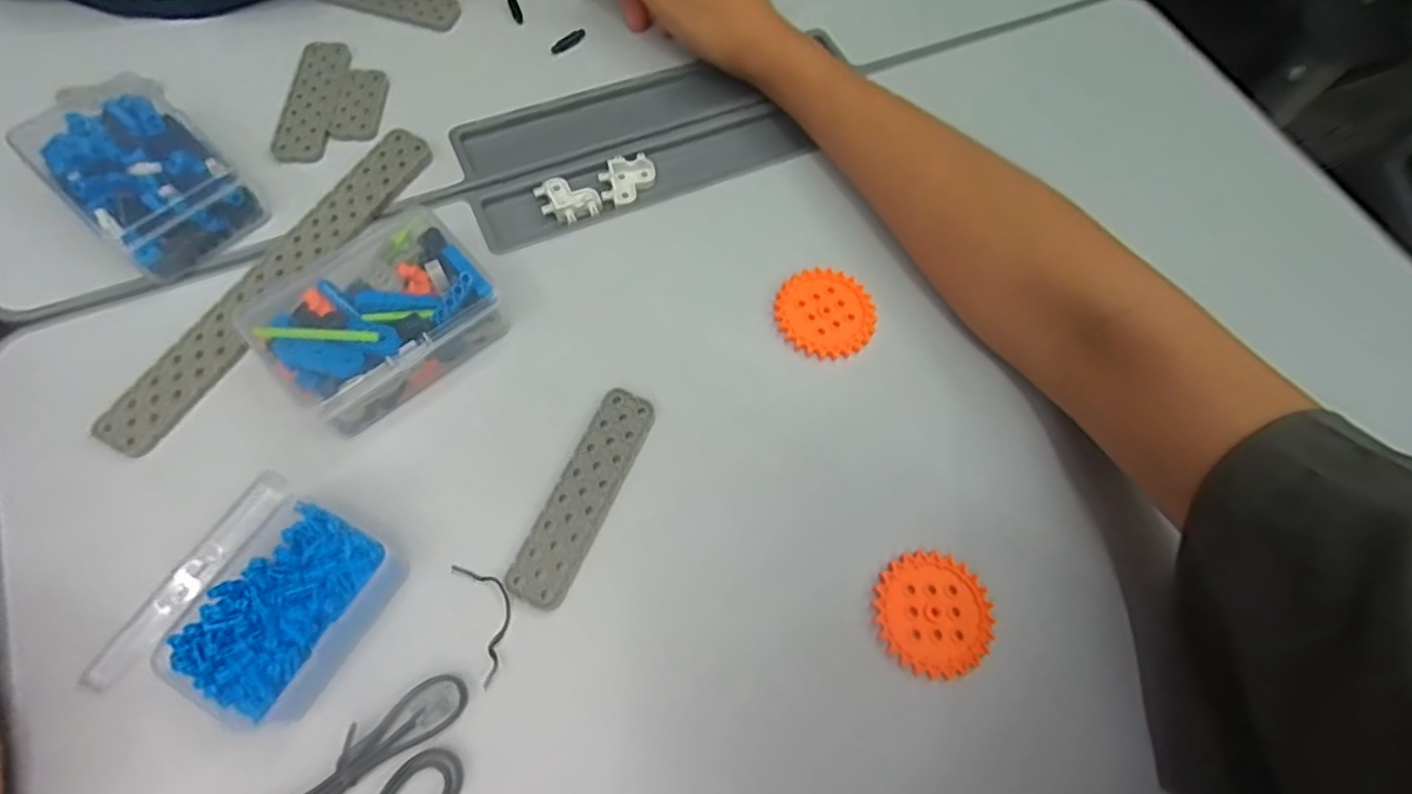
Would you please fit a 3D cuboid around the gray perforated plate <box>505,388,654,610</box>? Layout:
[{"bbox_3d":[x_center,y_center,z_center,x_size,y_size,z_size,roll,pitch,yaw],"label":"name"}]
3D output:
[{"bbox_3d":[-0.053,0.041,0.290,0.024,0.004,0.098,23,66,6],"label":"gray perforated plate"}]

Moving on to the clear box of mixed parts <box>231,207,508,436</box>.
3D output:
[{"bbox_3d":[-0.148,-0.036,0.305,0.094,0.032,0.074,-39,74,-19],"label":"clear box of mixed parts"}]

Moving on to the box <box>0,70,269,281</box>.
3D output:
[{"bbox_3d":[-0.277,-0.110,0.333,0.101,0.036,0.065,43,69,14],"label":"box"}]

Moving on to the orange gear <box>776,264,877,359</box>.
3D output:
[{"bbox_3d":[0.060,-0.043,0.339,0.050,0.007,0.049,2,65,-4],"label":"orange gear"}]

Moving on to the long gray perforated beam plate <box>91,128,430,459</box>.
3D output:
[{"bbox_3d":[-0.205,-0.059,0.324,0.031,0.010,0.198,29,66,9],"label":"long gray perforated beam plate"}]

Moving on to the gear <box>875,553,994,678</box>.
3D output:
[{"bbox_3d":[0.095,0.090,0.281,0.046,0.005,0.048,2,65,-4],"label":"gear"}]

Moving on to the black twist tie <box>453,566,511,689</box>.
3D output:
[{"bbox_3d":[-0.086,0.088,0.268,0.018,0.004,0.049,-20,67,-12],"label":"black twist tie"}]

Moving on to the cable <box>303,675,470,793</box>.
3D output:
[{"bbox_3d":[-0.130,0.136,0.240,0.095,0.007,0.023,-37,73,-19],"label":"cable"}]

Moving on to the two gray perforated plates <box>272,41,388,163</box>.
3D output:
[{"bbox_3d":[-0.208,-0.167,0.376,0.050,0.007,0.087,-3,66,-6],"label":"two gray perforated plates"}]

